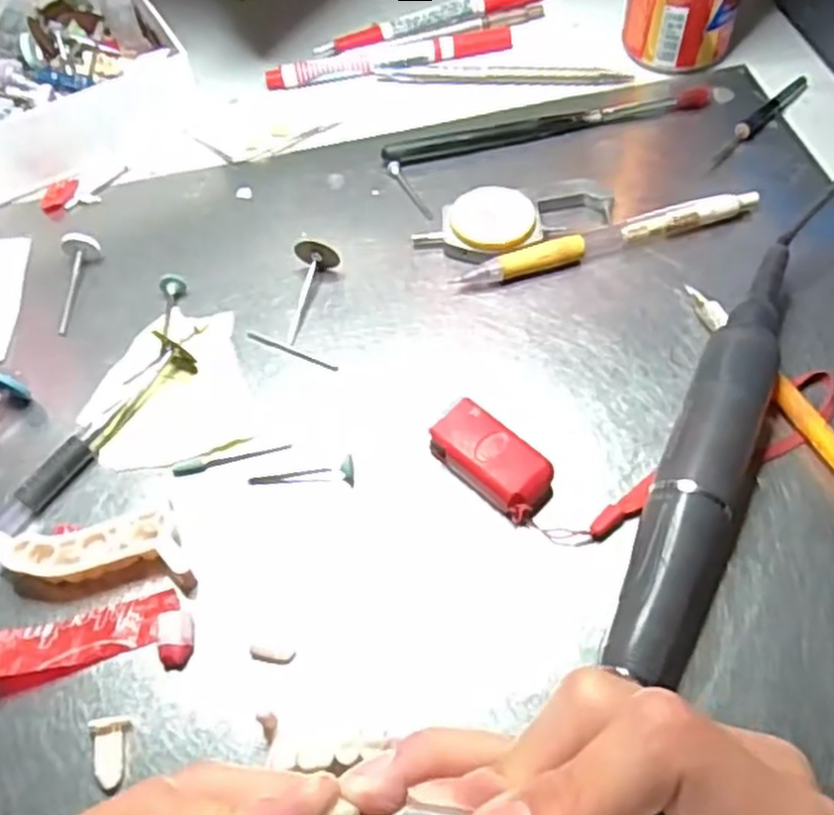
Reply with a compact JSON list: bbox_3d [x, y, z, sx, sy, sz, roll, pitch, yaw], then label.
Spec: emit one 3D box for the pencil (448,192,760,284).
[{"bbox_3d":[0.084,-0.075,0.344,0.138,0.011,0.016,-18,58,-9],"label":"pencil"}]

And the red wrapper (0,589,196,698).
[{"bbox_3d":[-0.107,0.078,0.255,0.067,0.009,0.026,-13,57,-6],"label":"red wrapper"}]

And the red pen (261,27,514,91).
[{"bbox_3d":[-0.014,-0.192,0.428,0.136,0.008,0.017,-13,57,-6],"label":"red pen"}]

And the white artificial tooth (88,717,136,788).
[{"bbox_3d":[-0.094,0.106,0.240,0.011,0.005,0.020,-6,69,-1],"label":"white artificial tooth"}]

